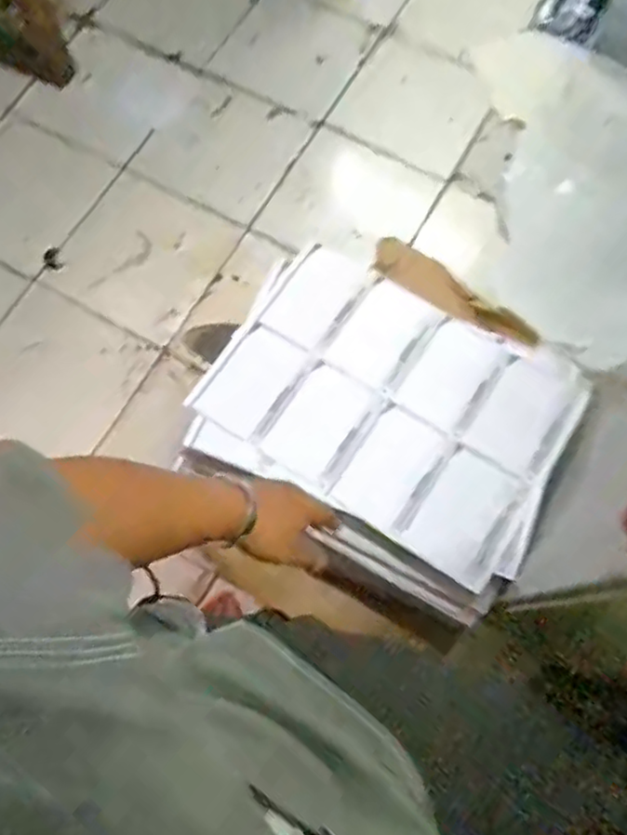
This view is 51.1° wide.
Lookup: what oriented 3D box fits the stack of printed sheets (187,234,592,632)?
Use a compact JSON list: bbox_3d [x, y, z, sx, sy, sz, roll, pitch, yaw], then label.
[{"bbox_3d":[0.086,0.000,0.850,0.441,0.035,0.350,26,73,8],"label":"stack of printed sheets"}]

